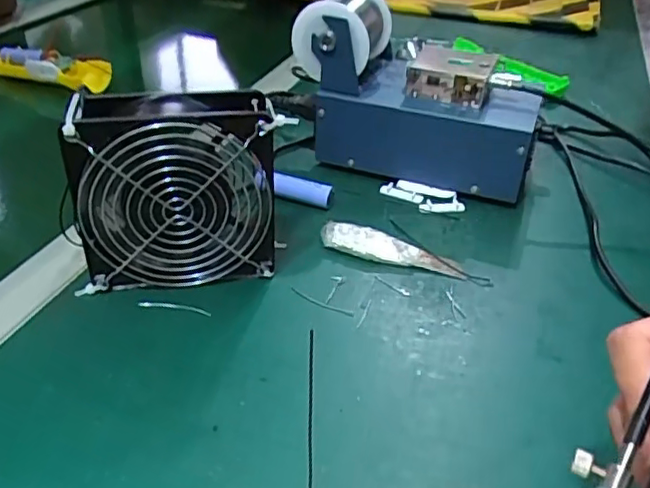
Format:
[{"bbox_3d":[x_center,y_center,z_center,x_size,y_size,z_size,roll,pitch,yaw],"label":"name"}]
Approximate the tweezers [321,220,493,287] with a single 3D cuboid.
[{"bbox_3d":[0.057,0.005,0.448,0.123,0.014,0.024,13,37,13],"label":"tweezers"}]

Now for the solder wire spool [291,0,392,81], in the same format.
[{"bbox_3d":[0.016,-0.187,0.531,0.069,0.064,0.088,15,37,16],"label":"solder wire spool"}]

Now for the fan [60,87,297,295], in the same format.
[{"bbox_3d":[-0.094,-0.033,0.396,0.126,0.122,0.048,-5,37,-11],"label":"fan"}]

